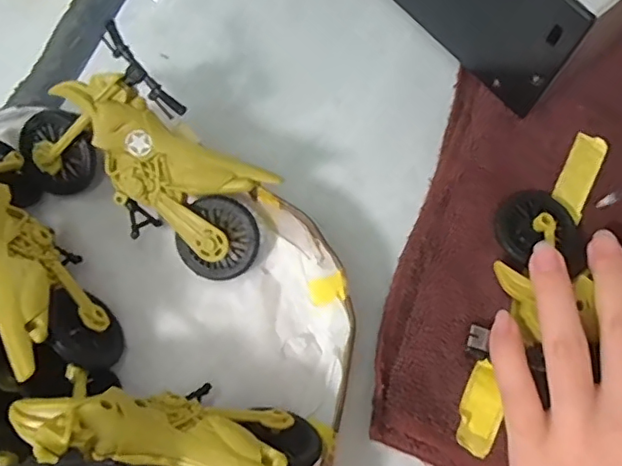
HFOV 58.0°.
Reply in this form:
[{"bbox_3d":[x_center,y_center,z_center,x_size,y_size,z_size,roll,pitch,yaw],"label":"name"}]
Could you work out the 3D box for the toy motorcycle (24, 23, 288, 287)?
[{"bbox_3d":[-0.070,-0.028,0.253,0.113,0.025,0.073,37,112,-7],"label":"toy motorcycle"}]

